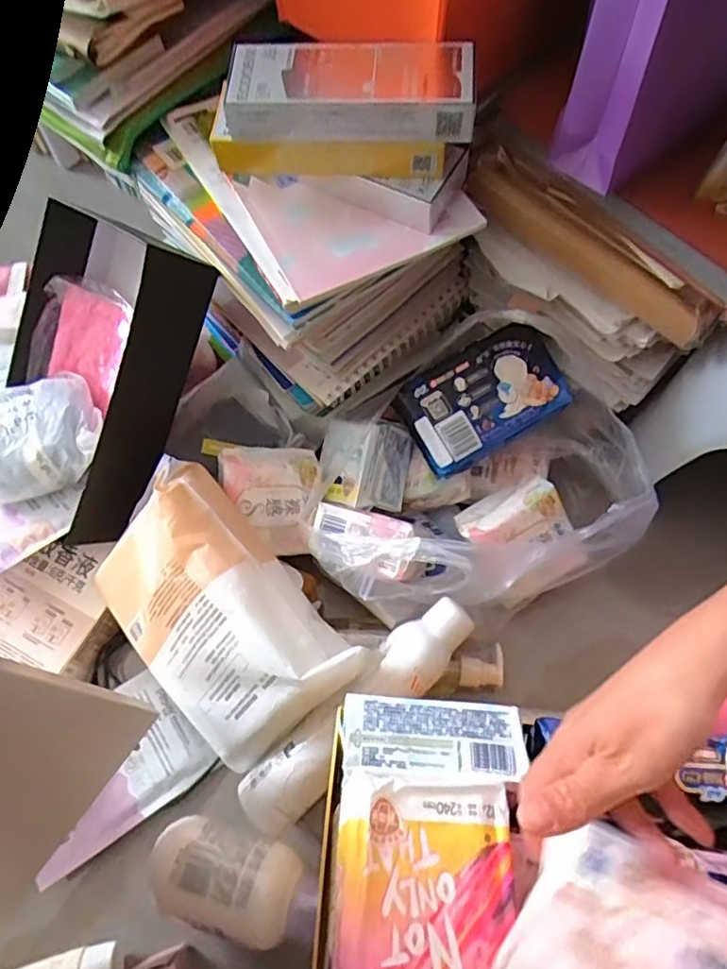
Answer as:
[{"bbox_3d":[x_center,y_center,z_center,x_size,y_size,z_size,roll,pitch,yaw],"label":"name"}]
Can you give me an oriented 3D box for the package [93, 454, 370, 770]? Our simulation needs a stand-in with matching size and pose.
[{"bbox_3d":[-0.134,0.114,0.551,0.246,0.183,0.092,45,30,8],"label":"package"}]

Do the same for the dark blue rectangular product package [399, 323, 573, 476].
[{"bbox_3d":[0.118,-0.085,0.602,0.156,0.045,0.101,-27,86,-5],"label":"dark blue rectangular product package"}]

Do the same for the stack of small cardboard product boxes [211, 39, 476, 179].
[{"bbox_3d":[-0.017,-0.290,0.470,0.196,0.070,0.070,3,64,3],"label":"stack of small cardboard product boxes"}]

